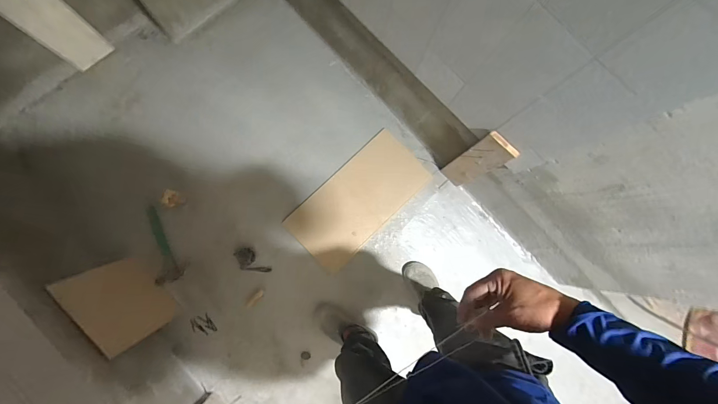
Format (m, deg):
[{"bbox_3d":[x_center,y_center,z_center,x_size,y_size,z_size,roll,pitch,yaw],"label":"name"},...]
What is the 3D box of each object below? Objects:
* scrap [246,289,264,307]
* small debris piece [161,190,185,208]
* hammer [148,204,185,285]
[{"bbox_3d":[-0.412,0.386,1.253,0.080,0.048,0.029,-44,89,-7],"label":"scrap"},{"bbox_3d":[-0.707,-0.012,1.214,0.054,0.078,0.062,17,81,-2],"label":"small debris piece"},{"bbox_3d":[-0.760,0.156,1.237,0.086,0.056,0.312,-15,85,-6],"label":"hammer"}]

